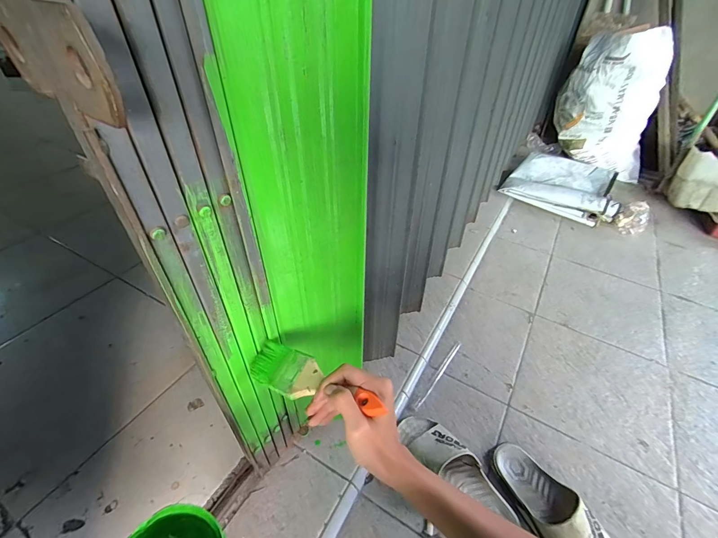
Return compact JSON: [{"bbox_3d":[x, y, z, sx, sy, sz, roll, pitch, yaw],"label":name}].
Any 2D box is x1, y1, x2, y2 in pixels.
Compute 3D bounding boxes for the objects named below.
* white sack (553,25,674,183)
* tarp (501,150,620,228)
[{"bbox_3d":[0.947,-0.629,1.301,0.375,0.438,0.194,27,47,27],"label":"white sack"},{"bbox_3d":[0.780,-0.310,1.333,0.387,0.141,0.241,26,47,26],"label":"tarp"}]

